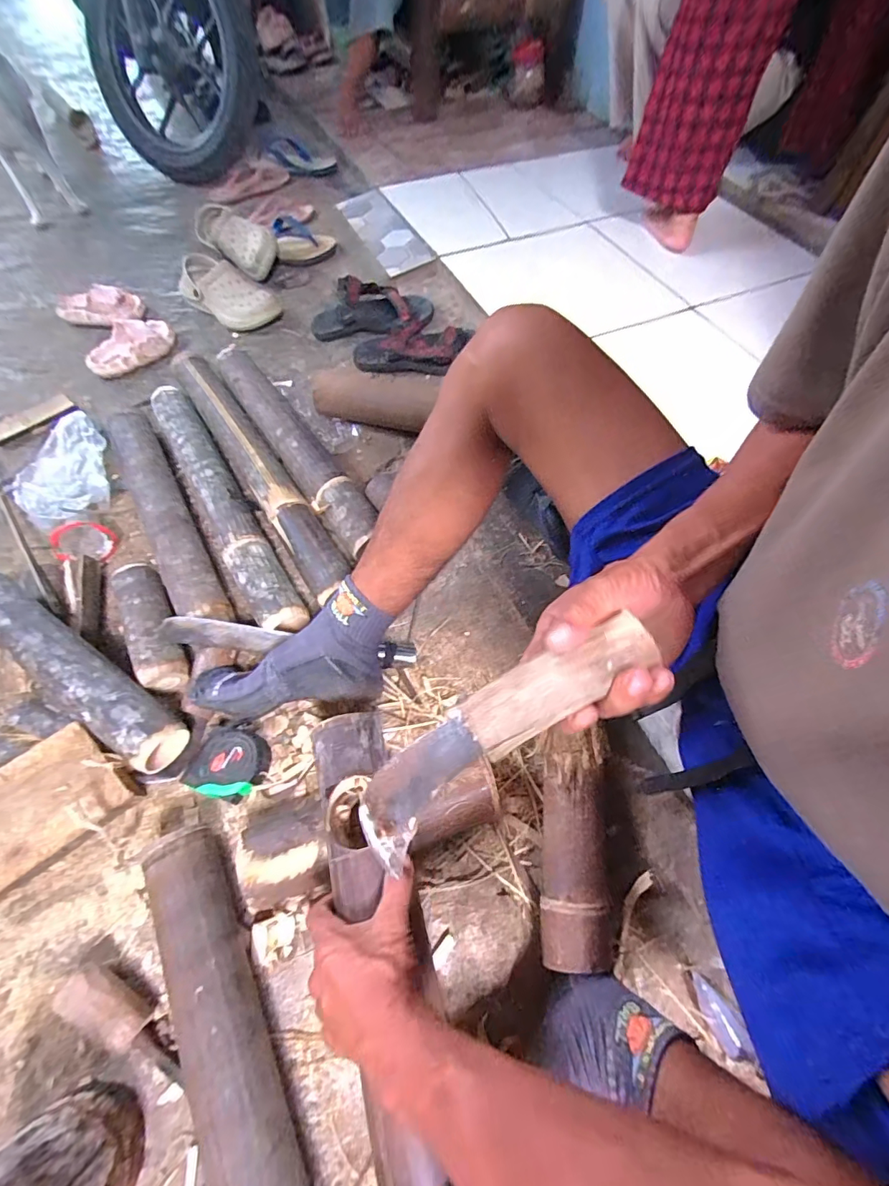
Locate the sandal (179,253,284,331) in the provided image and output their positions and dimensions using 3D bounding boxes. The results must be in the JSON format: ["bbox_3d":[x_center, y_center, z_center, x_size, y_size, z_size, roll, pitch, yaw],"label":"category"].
[{"bbox_3d":[-0.467,-0.661,1.028,0.230,0.083,0.131,28,63,15],"label":"sandal"}]

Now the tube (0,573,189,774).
[{"bbox_3d":[-0.454,0.087,0.566,0.343,0.060,0.063,31,63,16],"label":"tube"}]

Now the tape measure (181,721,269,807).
[{"bbox_3d":[-0.257,0.200,0.562,0.092,0.038,0.085,1,59,-1],"label":"tape measure"}]

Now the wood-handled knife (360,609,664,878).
[{"bbox_3d":[0.034,0.085,0.290,0.212,0.026,0.048,-37,65,2],"label":"wood-handled knife"}]

